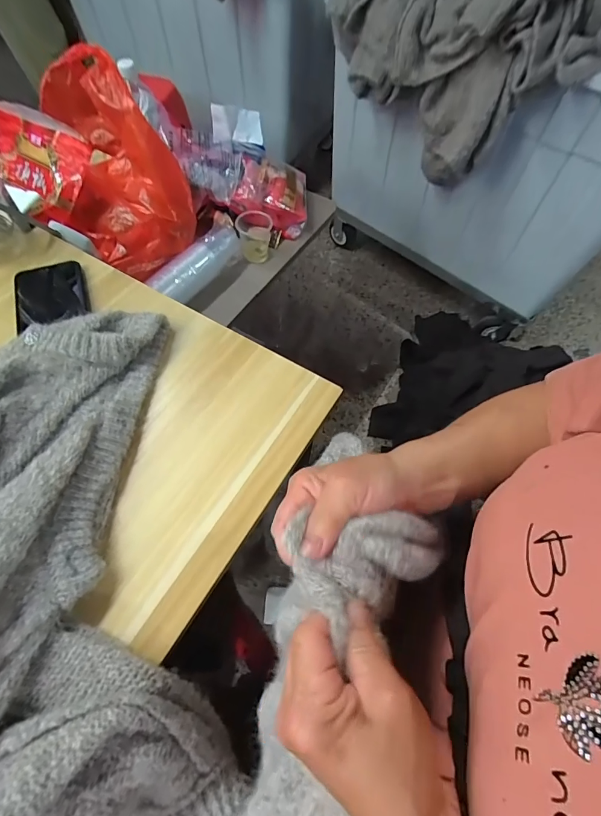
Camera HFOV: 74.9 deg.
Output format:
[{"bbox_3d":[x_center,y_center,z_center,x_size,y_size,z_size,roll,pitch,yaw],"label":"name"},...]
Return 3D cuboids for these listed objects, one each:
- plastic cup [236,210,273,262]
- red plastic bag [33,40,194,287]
[{"bbox_3d":[-0.089,-0.335,0.758,0.065,0.076,0.064,1,61,-2],"label":"plastic cup"},{"bbox_3d":[-0.302,-0.387,0.646,0.216,0.203,0.276,-6,62,-6],"label":"red plastic bag"}]

